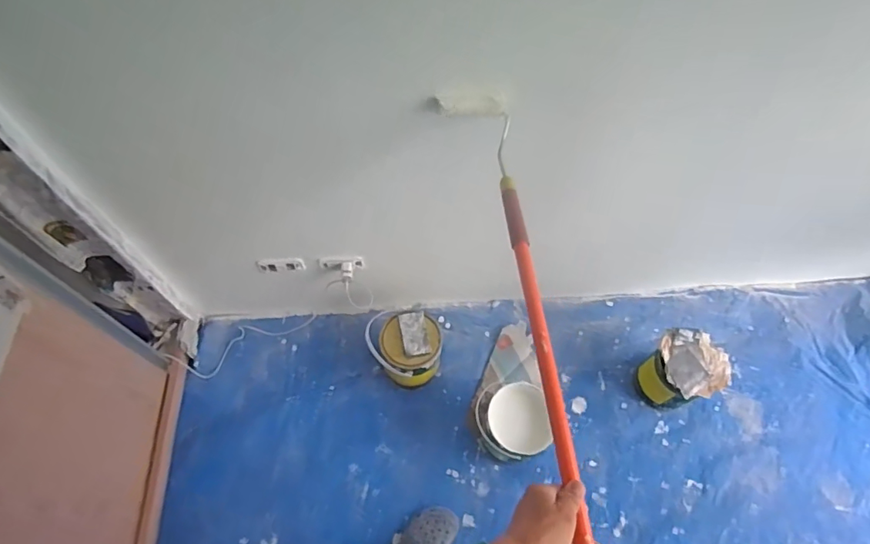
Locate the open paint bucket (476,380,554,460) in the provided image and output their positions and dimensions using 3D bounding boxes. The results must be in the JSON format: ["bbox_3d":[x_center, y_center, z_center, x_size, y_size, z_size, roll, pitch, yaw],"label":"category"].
[{"bbox_3d":[0.187,0.386,1.257,0.174,0.185,0.174,-11,62,-7],"label":"open paint bucket"}]

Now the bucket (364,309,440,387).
[{"bbox_3d":[-0.079,0.217,1.341,0.189,0.200,0.154,6,62,3],"label":"bucket"}]

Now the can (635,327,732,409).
[{"bbox_3d":[0.648,0.267,1.329,0.171,0.223,0.170,0,62,0],"label":"can"}]

